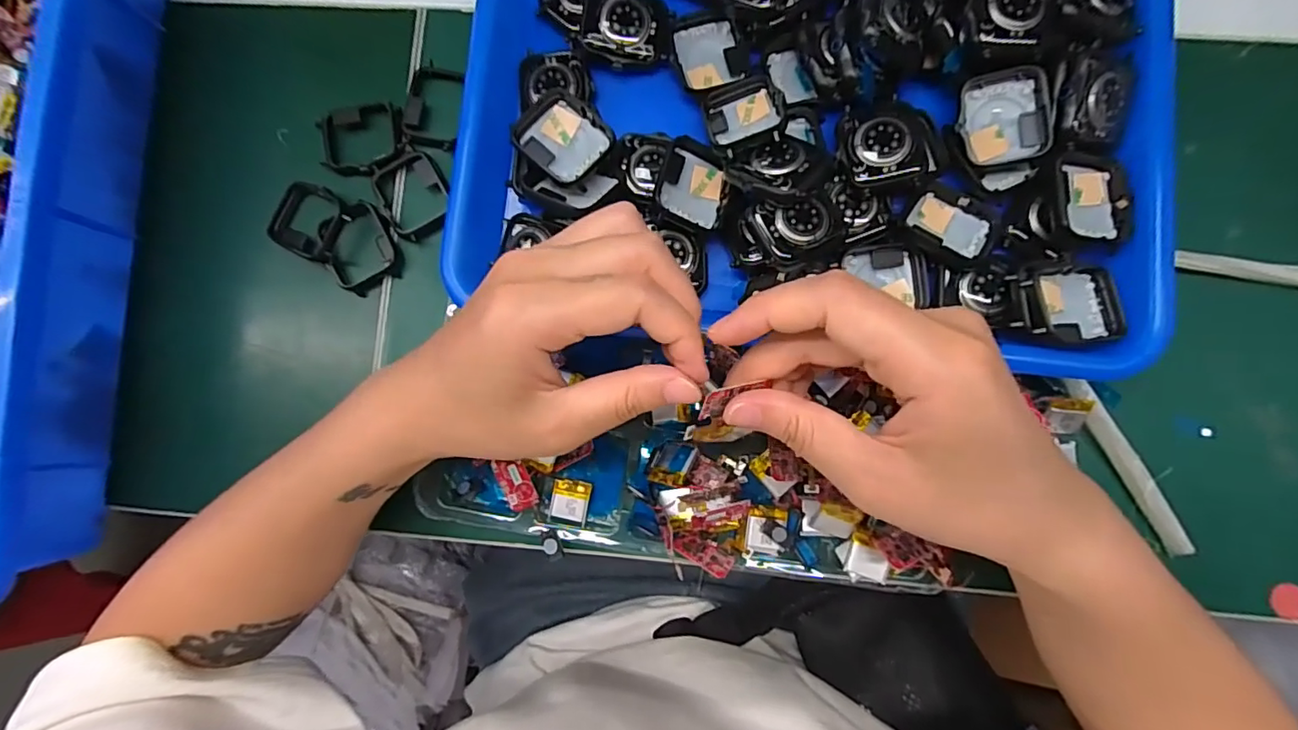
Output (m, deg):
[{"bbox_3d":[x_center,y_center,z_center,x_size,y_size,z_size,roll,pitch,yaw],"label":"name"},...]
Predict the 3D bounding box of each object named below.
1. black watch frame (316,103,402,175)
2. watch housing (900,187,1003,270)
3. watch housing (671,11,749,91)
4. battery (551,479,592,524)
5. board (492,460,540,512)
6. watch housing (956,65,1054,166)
[{"bbox_3d":[-0.159,-0.124,0.303,0.046,0.005,0.039,-2,83,3],"label":"black watch frame"},{"bbox_3d":[0.145,-0.068,0.260,0.041,0.006,0.034,32,86,6],"label":"watch housing"},{"bbox_3d":[0.030,-0.160,0.278,0.034,0.010,0.035,-15,83,1],"label":"watch housing"},{"bbox_3d":[-0.040,0.068,0.276,0.018,0.005,0.020,10,84,4],"label":"battery"},{"bbox_3d":[-0.065,0.059,0.272,0.014,0.004,0.026,-23,96,-12],"label":"board"},{"bbox_3d":[0.167,-0.116,0.258,0.038,0.008,0.041,-5,95,15],"label":"watch housing"}]

